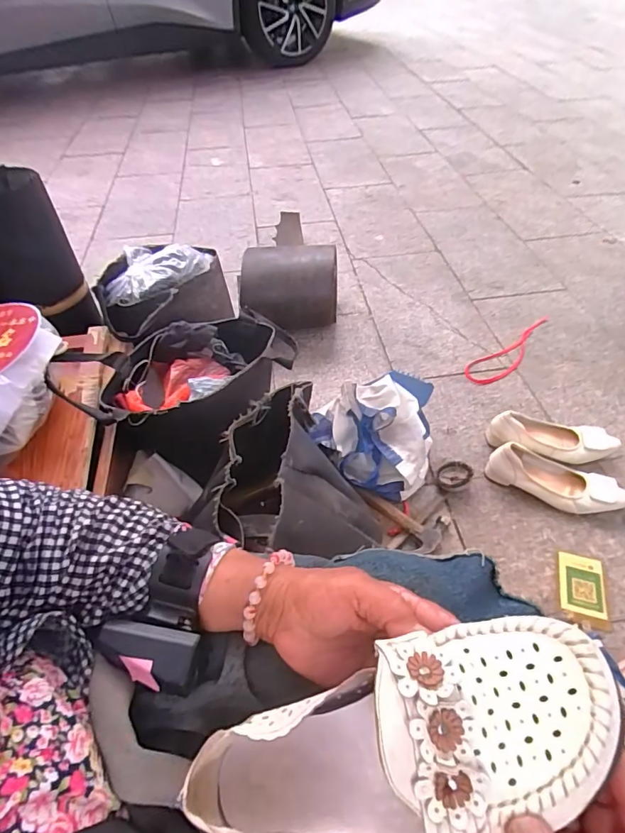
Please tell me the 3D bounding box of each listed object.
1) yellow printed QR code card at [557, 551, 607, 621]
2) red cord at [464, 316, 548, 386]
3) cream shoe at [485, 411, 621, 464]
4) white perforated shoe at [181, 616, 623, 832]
[{"bbox_3d":[0.435,0.272,0.738,0.067,0.005,0.097,10,53,11],"label":"yellow printed QR code card"},{"bbox_3d":[0.499,-0.159,1.121,0.331,0.017,0.079,-29,55,-23],"label":"red cord"},{"bbox_3d":[0.473,0.038,0.892,0.232,0.073,0.088,5,49,4],"label":"cream shoe"},{"bbox_3d":[0.029,0.170,0.227,0.228,0.054,0.078,-34,47,21],"label":"white perforated shoe"}]

